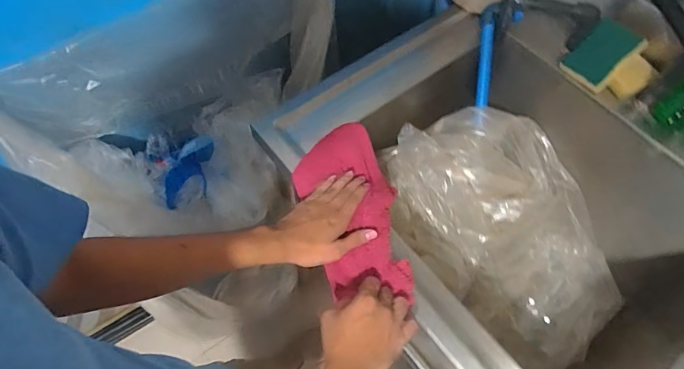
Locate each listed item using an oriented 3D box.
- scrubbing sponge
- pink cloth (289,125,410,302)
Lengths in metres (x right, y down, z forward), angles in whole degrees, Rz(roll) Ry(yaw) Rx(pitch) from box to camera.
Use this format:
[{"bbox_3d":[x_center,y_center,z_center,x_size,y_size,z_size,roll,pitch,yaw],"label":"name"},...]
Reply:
[{"bbox_3d":[0.423,-0.211,0.716,0.024,0.102,0.077,9,38,-46],"label":"scrubbing sponge"},{"bbox_3d":[0.013,0.039,0.627,0.134,0.063,0.267,-10,58,-8],"label":"pink cloth"}]

